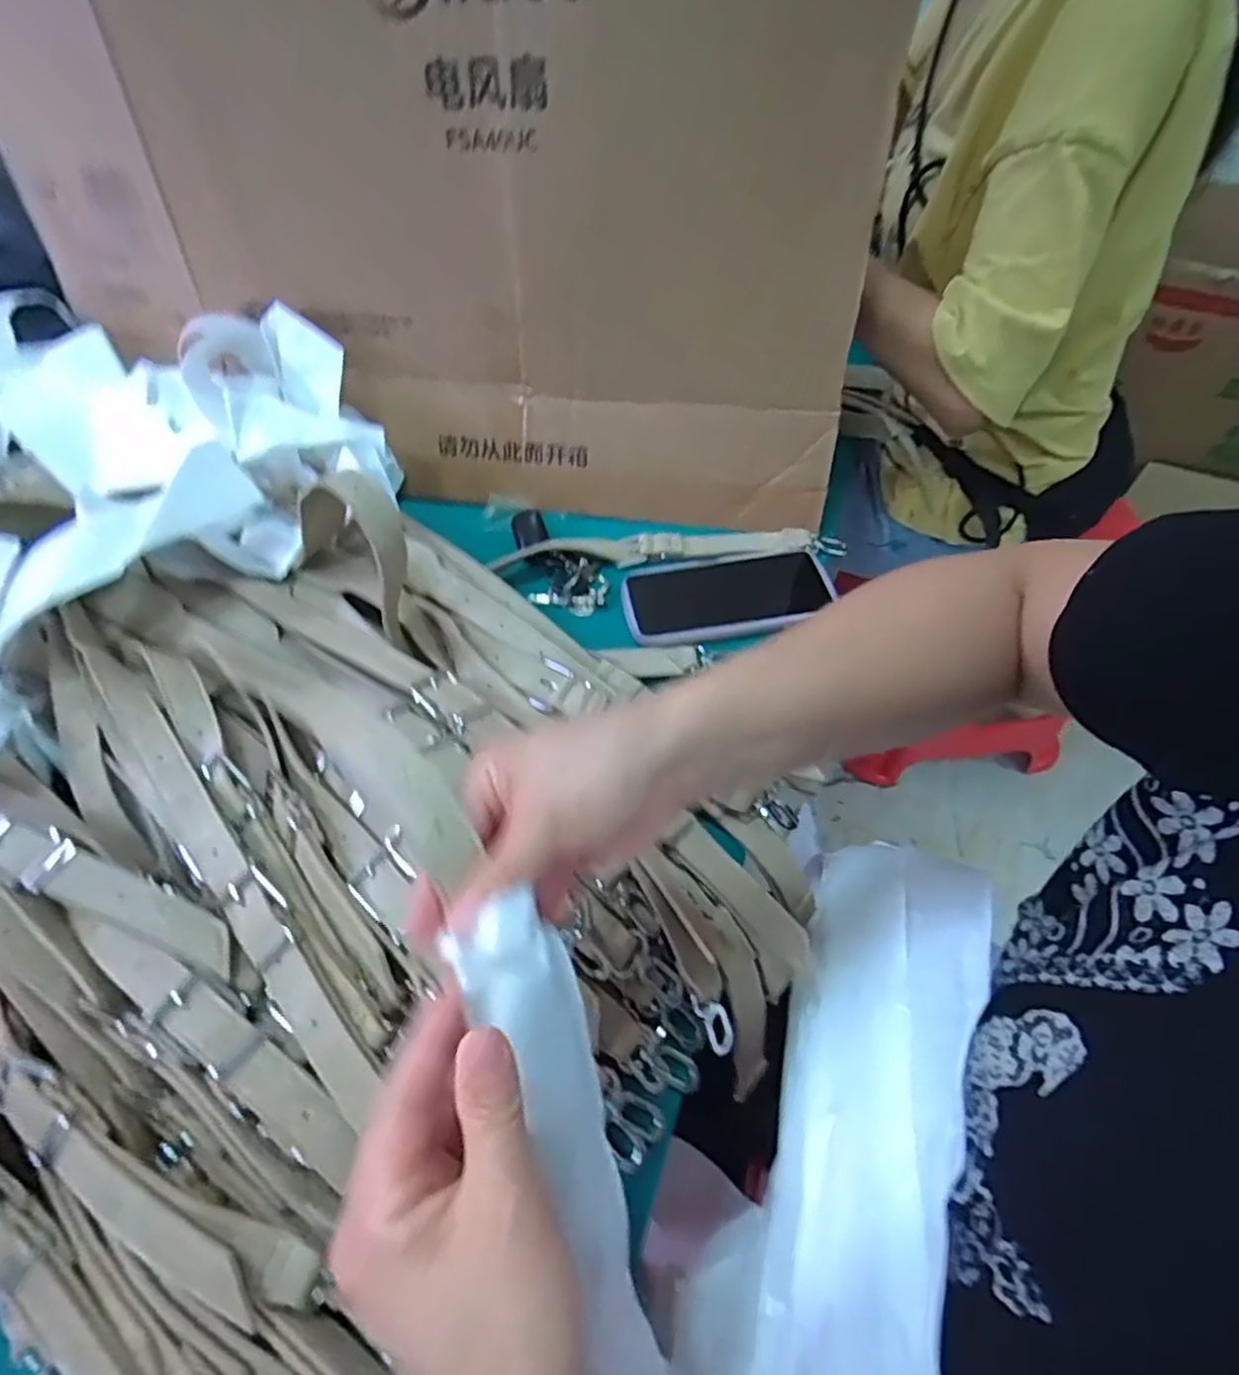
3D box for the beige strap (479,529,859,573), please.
[{"bbox_3d":[0.045,-0.127,0.603,0.304,0.020,0.048,0,54,3],"label":"beige strap"}]

